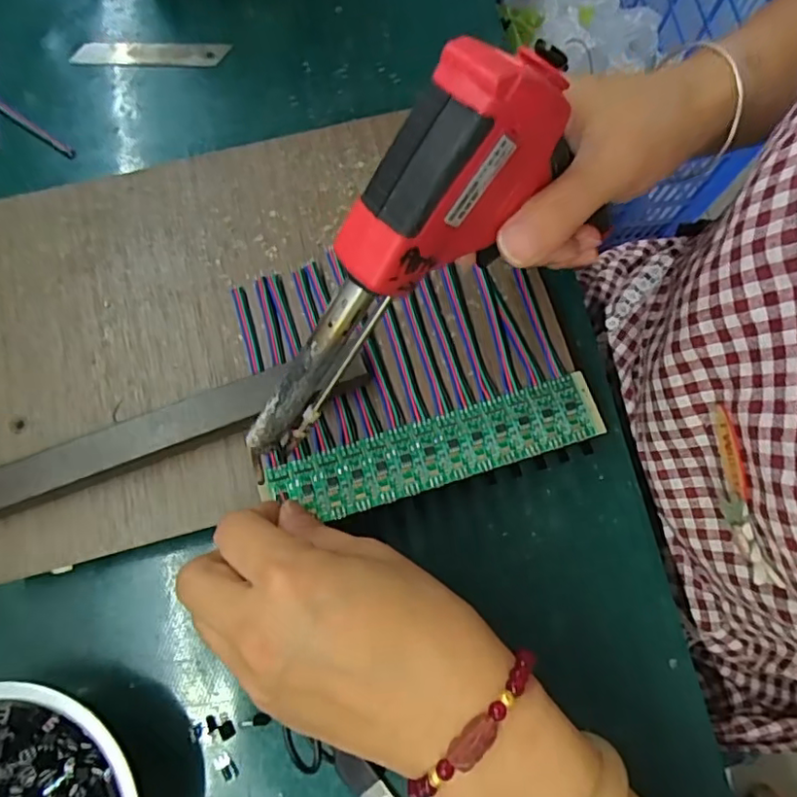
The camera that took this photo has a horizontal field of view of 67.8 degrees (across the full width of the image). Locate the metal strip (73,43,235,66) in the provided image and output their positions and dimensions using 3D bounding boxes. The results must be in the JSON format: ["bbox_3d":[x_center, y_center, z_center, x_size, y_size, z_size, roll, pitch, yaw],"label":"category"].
[{"bbox_3d":[-0.163,-0.227,0.390,0.099,0.005,0.018,1,74,1],"label":"metal strip"}]

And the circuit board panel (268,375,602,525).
[{"bbox_3d":[0.018,0.024,0.284,0.161,0.004,0.033,-16,74,-4],"label":"circuit board panel"}]

